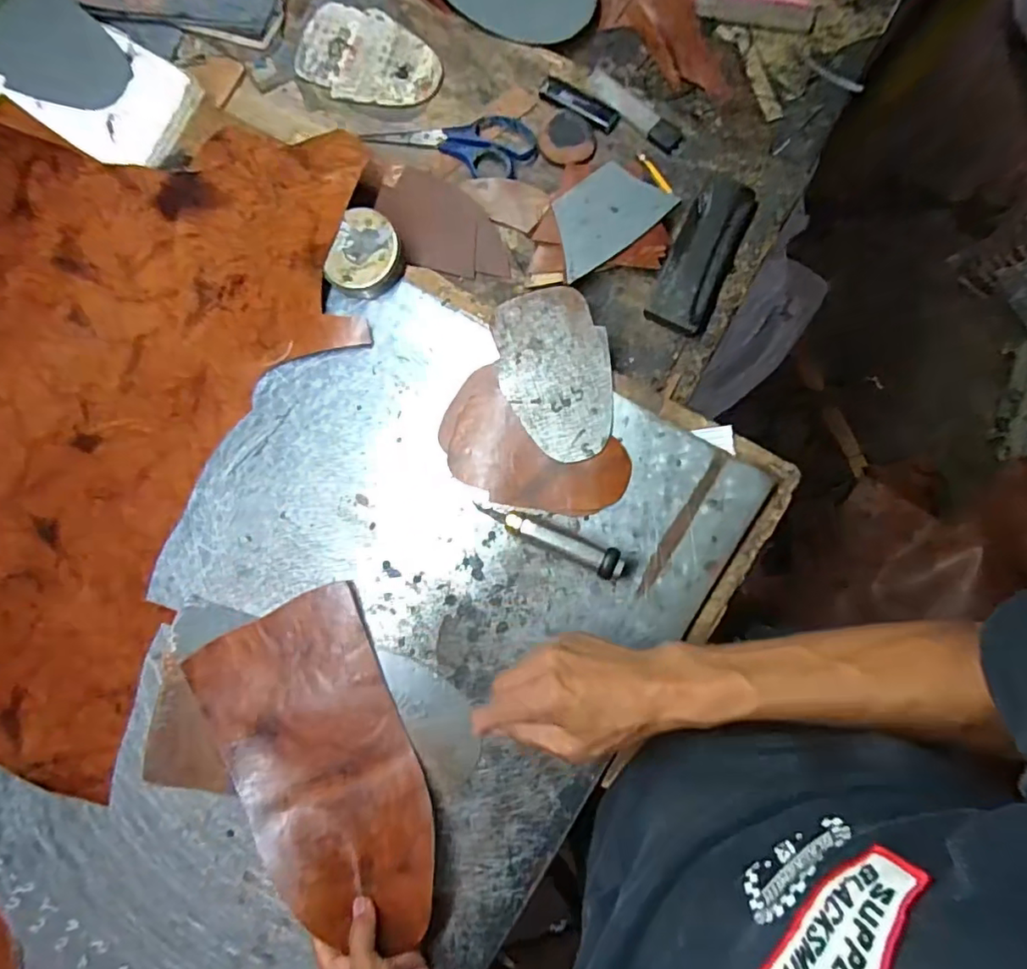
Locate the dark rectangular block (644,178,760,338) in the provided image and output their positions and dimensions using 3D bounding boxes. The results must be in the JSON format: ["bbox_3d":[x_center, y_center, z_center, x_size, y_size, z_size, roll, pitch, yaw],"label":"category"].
[{"bbox_3d":[0.179,-0.216,0.517,0.056,0.016,0.150,25,88,4],"label":"dark rectangular block"}]

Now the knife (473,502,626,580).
[{"bbox_3d":[0.029,0.045,0.474,0.135,0.018,0.023,22,88,17],"label":"knife"}]

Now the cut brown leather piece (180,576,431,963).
[{"bbox_3d":[-0.168,0.244,0.473,0.156,0.046,0.274,-25,86,1],"label":"cut brown leather piece"}]

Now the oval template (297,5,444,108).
[{"bbox_3d":[-0.149,-0.442,0.571,0.153,0.004,0.094,12,91,6],"label":"oval template"}]

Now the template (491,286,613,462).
[{"bbox_3d":[0.037,-0.100,0.497,0.097,0.004,0.157,-9,81,5],"label":"template"}]

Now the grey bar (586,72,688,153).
[{"bbox_3d":[0.119,-0.368,0.542,0.112,0.007,0.026,43,89,4],"label":"grey bar"}]

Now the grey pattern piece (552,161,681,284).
[{"bbox_3d":[0.086,-0.253,0.515,0.118,0.007,0.072,-36,89,-2],"label":"grey pattern piece"}]

